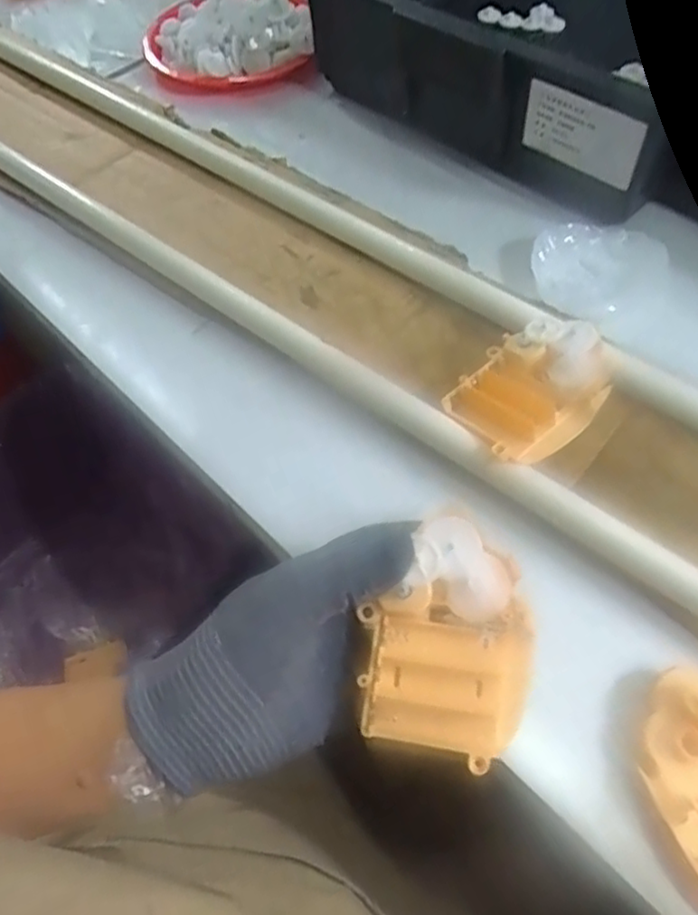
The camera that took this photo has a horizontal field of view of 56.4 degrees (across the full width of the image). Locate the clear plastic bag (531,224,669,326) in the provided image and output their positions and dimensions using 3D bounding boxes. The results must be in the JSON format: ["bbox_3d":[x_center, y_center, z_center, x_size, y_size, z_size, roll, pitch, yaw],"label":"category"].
[{"bbox_3d":[0.170,-0.128,0.450,0.084,0.017,0.075,11,58,12],"label":"clear plastic bag"}]

